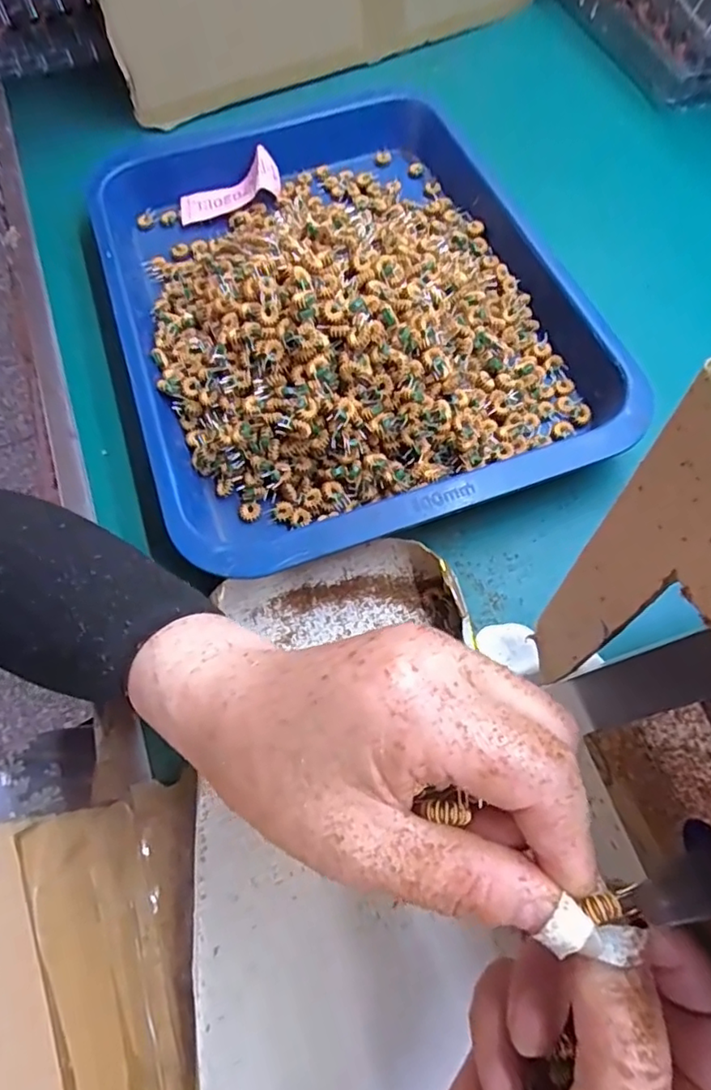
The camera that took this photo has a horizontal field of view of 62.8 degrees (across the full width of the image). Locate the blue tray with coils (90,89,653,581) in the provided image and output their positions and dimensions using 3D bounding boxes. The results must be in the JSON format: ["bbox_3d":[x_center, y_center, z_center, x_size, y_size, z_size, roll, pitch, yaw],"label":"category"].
[{"bbox_3d":[-0.014,-0.178,0.394,0.289,0.078,0.377,-17,65,-8],"label":"blue tray with coils"}]

